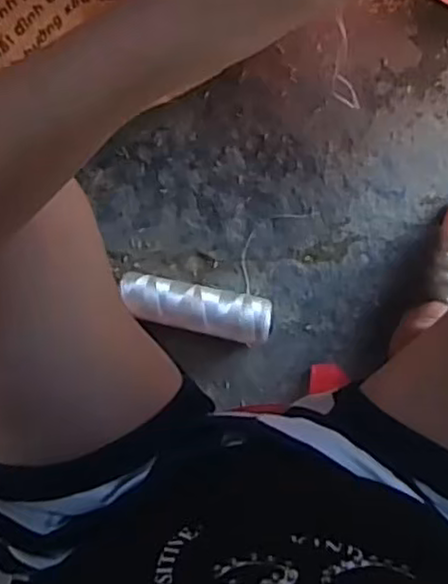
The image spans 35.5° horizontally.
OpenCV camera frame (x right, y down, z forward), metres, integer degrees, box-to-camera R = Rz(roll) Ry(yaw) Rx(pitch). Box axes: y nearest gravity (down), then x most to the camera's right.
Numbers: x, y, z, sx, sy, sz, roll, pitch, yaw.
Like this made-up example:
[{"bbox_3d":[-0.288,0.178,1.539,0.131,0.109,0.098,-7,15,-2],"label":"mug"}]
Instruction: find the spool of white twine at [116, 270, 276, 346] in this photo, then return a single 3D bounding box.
[{"bbox_3d":[-0.027,0.016,0.719,0.152,0.050,0.047,11,95,2],"label":"spool of white twine"}]

